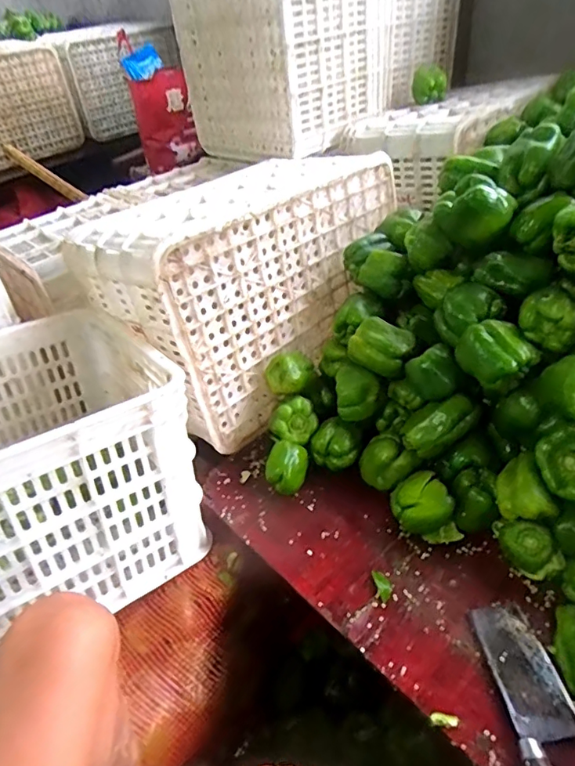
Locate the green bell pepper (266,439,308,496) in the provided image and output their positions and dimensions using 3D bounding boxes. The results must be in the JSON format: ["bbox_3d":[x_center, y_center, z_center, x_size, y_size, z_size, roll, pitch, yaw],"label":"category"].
[{"bbox_3d":[0.000,0.116,0.681,0.054,0.052,0.065,6,43,14],"label":"green bell pepper"}]

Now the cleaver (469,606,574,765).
[{"bbox_3d":[0.240,0.313,0.459,0.066,0.017,0.208,-5,41,1],"label":"cleaver"}]

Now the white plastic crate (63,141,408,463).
[{"bbox_3d":[-0.085,-0.204,0.844,0.362,0.280,0.492,25,50,31],"label":"white plastic crate"}]

